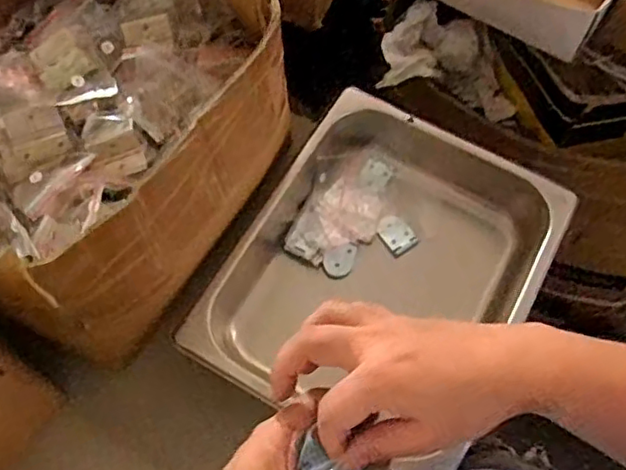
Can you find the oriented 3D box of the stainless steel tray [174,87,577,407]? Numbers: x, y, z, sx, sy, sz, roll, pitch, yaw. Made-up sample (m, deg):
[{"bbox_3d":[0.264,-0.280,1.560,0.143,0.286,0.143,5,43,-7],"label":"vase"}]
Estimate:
[{"bbox_3d":[0.064,0.042,0.628,0.260,0.097,0.325,32,68,12],"label":"stainless steel tray"}]

